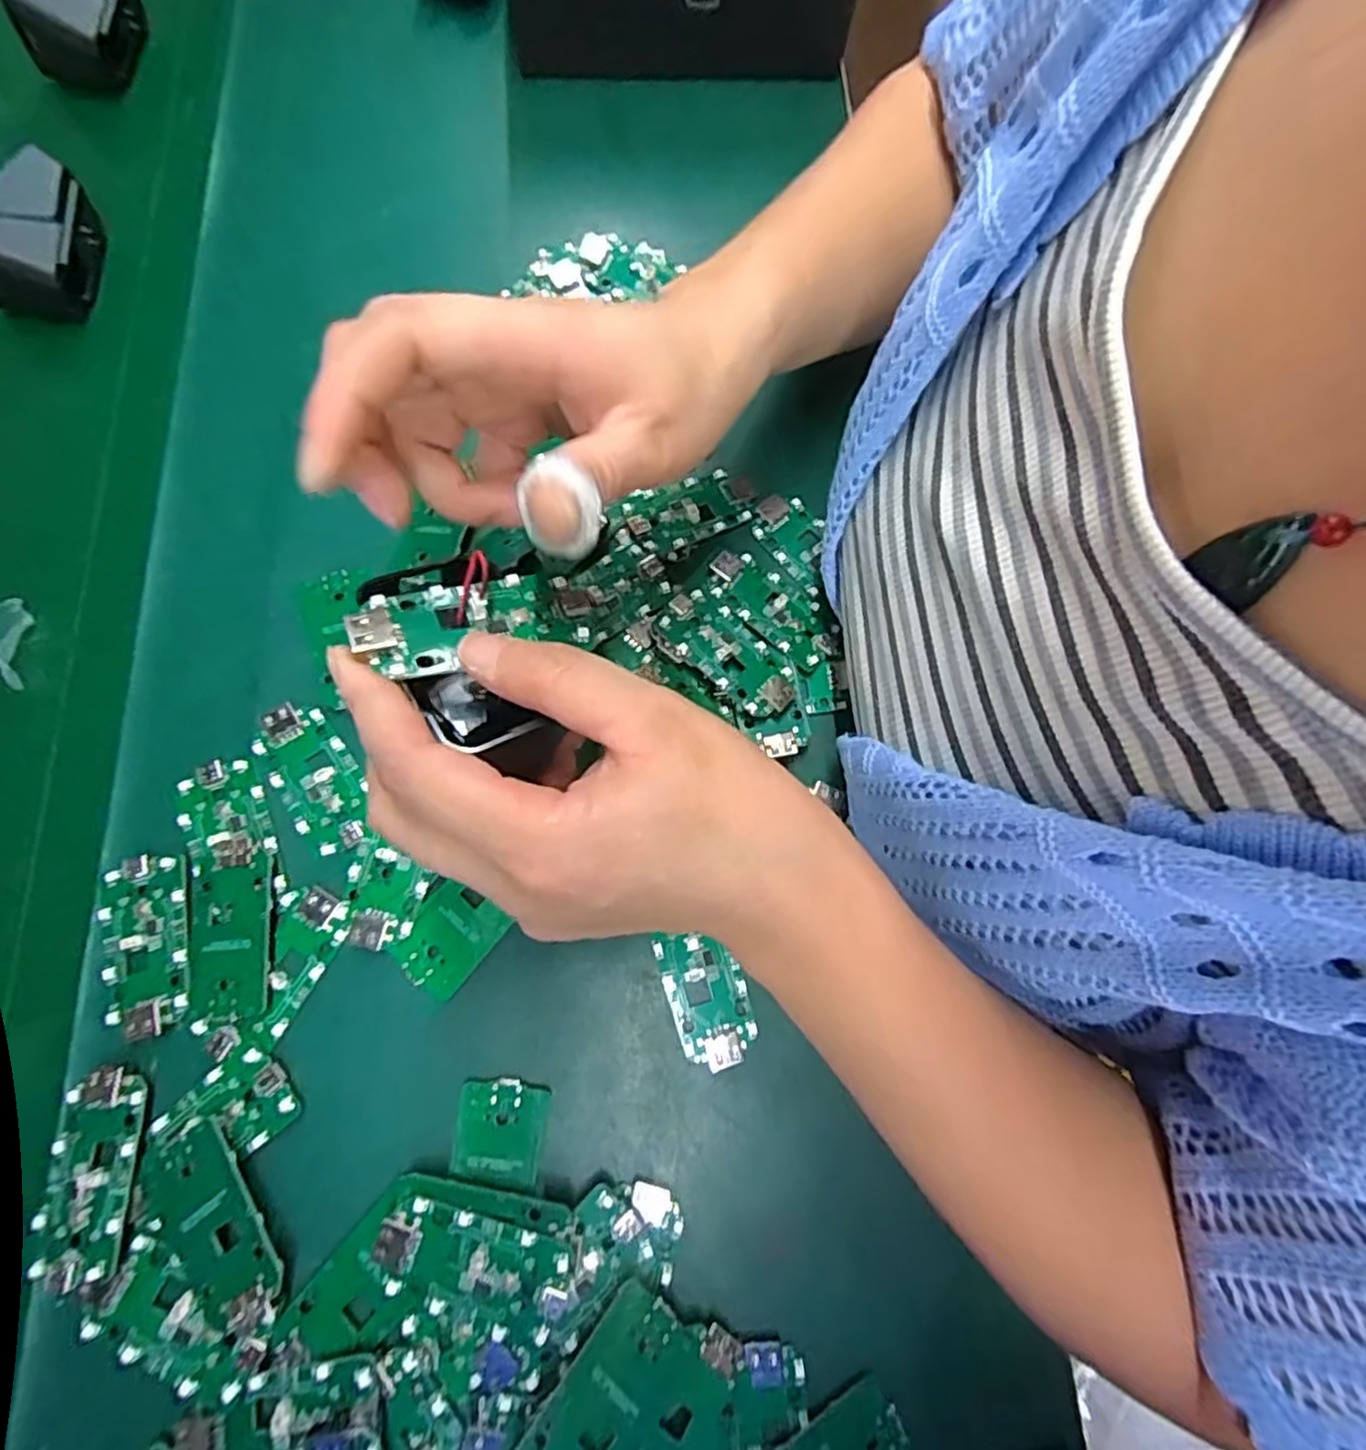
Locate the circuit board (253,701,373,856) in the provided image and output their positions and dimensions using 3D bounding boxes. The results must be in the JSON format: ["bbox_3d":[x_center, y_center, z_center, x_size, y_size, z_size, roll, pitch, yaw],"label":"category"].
[{"bbox_3d":[-0.148,0.021,0.287,0.030,0.008,0.066,-35,79,-12],"label":"circuit board"}]

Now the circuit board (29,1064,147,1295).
[{"bbox_3d":[-0.199,0.151,0.242,0.030,0.005,0.064,-1,74,-4],"label":"circuit board"}]

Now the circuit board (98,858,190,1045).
[{"bbox_3d":[-0.198,0.081,0.264,0.030,0.004,0.063,-10,75,-7],"label":"circuit board"}]

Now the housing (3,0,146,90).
[{"bbox_3d":[-0.318,-0.375,0.379,0.032,0.044,0.063,12,74,-1],"label":"housing"}]

